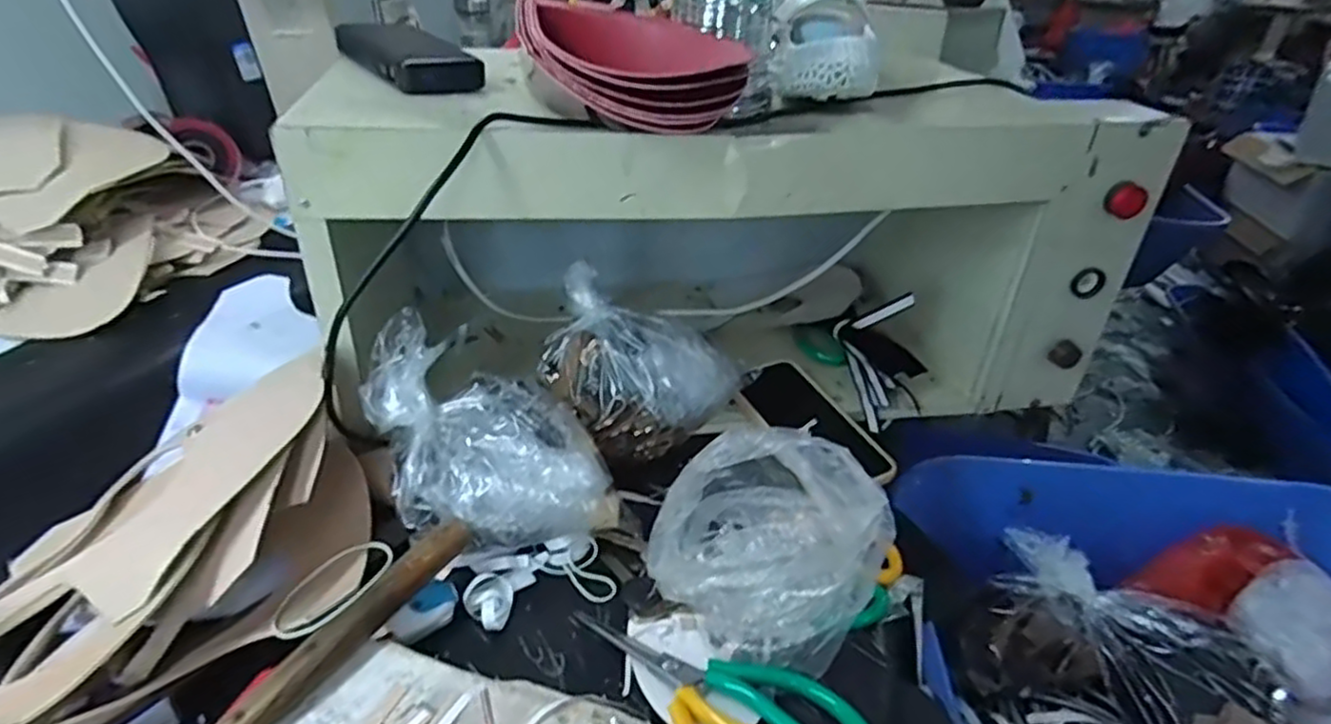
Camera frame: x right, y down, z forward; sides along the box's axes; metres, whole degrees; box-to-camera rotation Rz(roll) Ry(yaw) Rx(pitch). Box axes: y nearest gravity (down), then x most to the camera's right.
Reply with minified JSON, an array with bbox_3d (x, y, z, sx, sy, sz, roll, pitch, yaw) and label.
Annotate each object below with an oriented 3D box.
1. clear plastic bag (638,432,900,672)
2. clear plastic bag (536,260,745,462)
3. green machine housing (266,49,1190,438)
[{"bbox_3d":[0.061,0.109,0.424,0.122,0.139,0.083,22,36,27],"label":"clear plastic bag"},{"bbox_3d":[-0.017,0.000,0.587,0.158,0.114,0.093,-12,35,-23],"label":"clear plastic bag"},{"bbox_3d":[0.049,-0.124,0.676,0.652,0.270,0.294,-4,33,-12],"label":"green machine housing"}]

